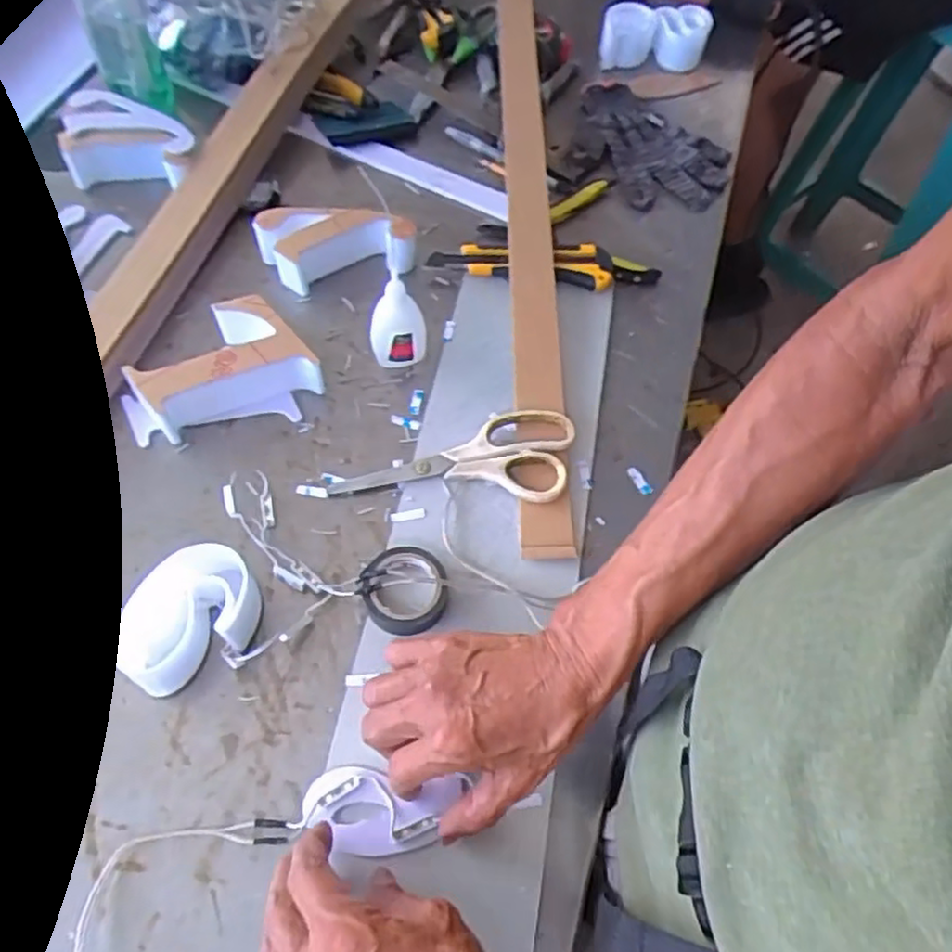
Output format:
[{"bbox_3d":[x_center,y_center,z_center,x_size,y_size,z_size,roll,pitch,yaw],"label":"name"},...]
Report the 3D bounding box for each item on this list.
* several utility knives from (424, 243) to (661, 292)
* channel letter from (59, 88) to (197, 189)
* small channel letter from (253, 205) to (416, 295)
[{"bbox_3d":[0.066,-0.192,0.658,0.213,0.024,0.044,-1,60,-5],"label":"several utility knives"},{"bbox_3d":[-0.328,-0.322,0.692,0.123,0.048,0.089,4,59,-2],"label":"channel letter"},{"bbox_3d":[-0.127,-0.211,0.649,0.131,0.046,0.061,-15,62,-13],"label":"small channel letter"}]

